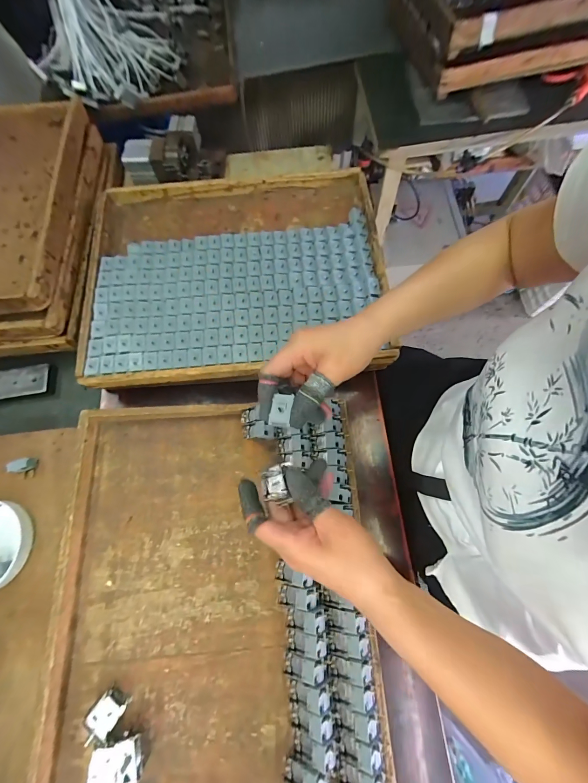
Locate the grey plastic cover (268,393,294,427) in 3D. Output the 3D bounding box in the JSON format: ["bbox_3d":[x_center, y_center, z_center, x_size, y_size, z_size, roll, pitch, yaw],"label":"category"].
[{"bbox_3d":[-0.013,0.018,0.303,0.019,0.008,0.032,8,75,4],"label":"grey plastic cover"}]

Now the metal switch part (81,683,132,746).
[{"bbox_3d":[-0.222,0.378,0.361,0.033,0.020,0.044,31,77,10],"label":"metal switch part"}]

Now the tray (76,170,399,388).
[{"bbox_3d":[-0.102,-0.212,0.549,0.490,0.048,0.404,-5,74,0],"label":"tray"}]

